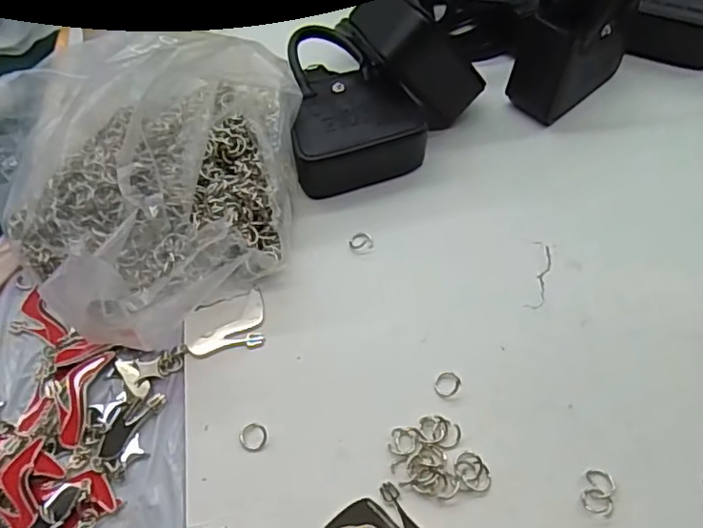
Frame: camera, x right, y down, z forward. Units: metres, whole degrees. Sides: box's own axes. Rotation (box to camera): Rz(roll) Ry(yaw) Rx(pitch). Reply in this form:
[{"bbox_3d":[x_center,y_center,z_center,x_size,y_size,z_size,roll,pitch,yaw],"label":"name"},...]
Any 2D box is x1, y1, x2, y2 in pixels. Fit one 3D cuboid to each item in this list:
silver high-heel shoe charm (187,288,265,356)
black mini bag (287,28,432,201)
[{"bbox_3d":[-0.064,0.030,0.303,0.039,0.004,0.031,-12,58,-5],"label":"silver high-heel shoe charm"},{"bbox_3d":[-0.001,-0.094,0.355,0.075,0.044,0.104,-11,58,-4],"label":"black mini bag"}]

